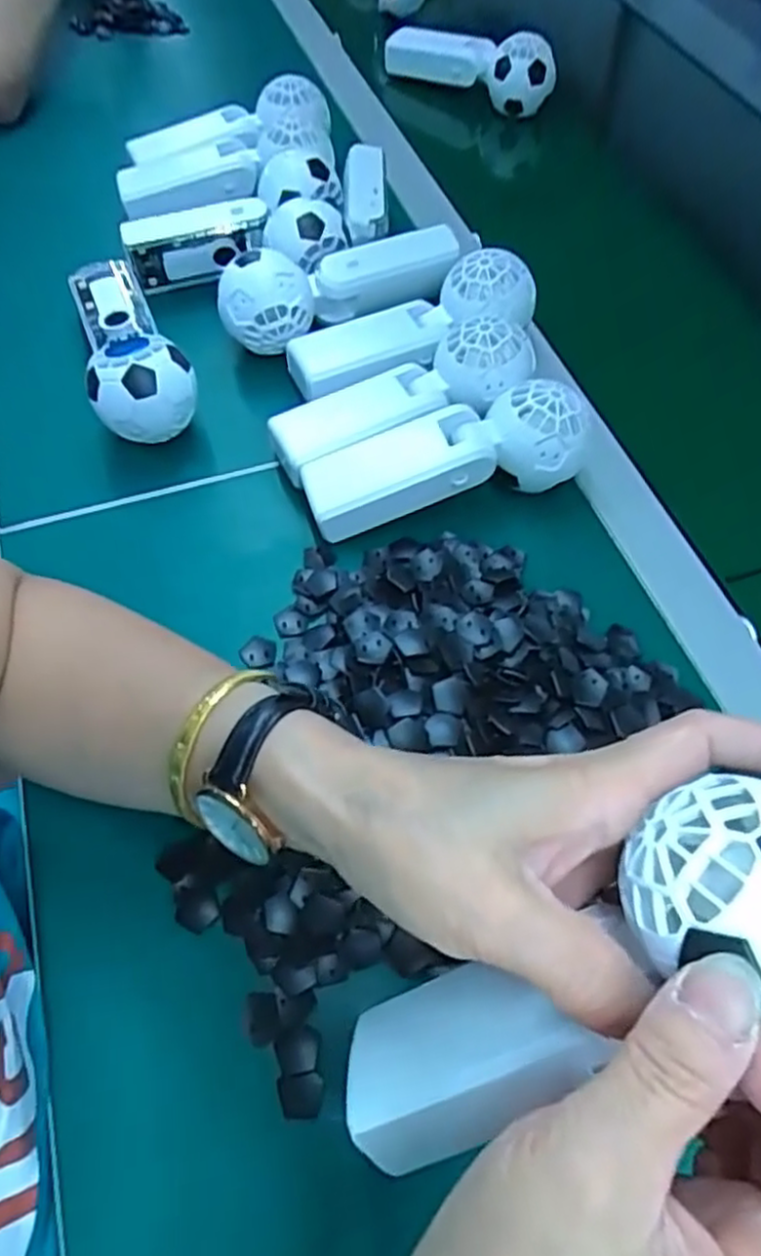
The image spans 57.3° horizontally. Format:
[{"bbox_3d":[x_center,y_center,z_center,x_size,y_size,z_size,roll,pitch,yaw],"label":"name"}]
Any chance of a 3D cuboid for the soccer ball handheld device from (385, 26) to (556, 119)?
[{"bbox_3d":[0.090,-0.559,0.678,0.170,0.054,0.063,34,64,17],"label":"soccer ball handheld device"}]

